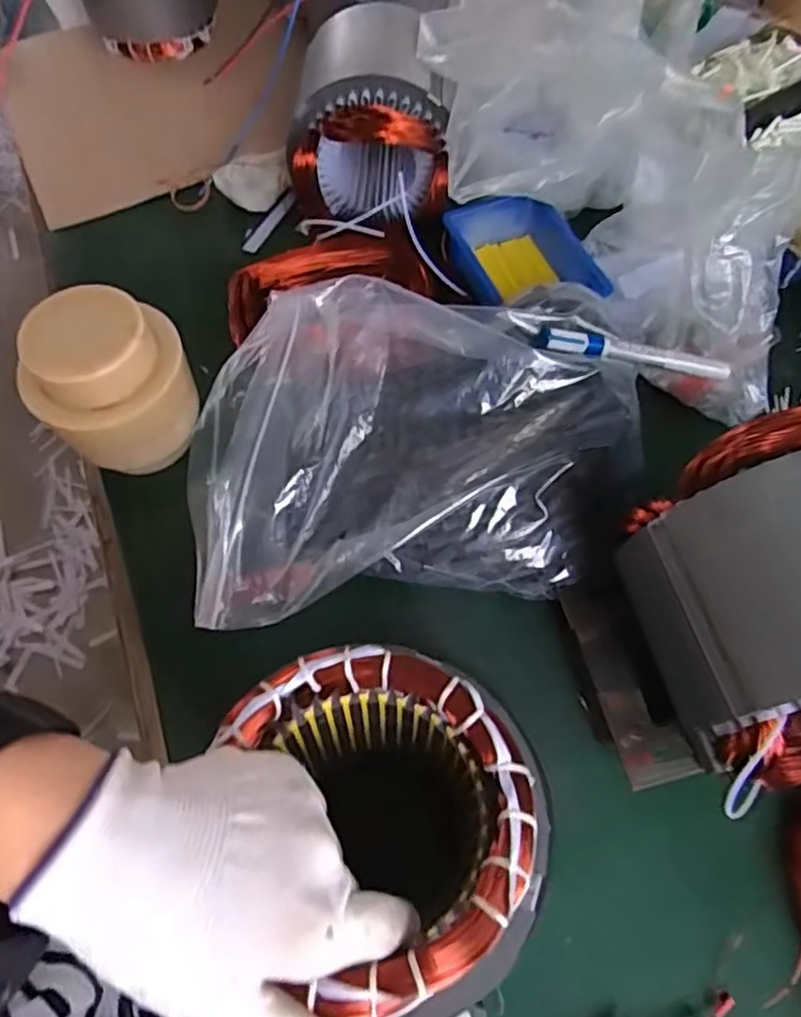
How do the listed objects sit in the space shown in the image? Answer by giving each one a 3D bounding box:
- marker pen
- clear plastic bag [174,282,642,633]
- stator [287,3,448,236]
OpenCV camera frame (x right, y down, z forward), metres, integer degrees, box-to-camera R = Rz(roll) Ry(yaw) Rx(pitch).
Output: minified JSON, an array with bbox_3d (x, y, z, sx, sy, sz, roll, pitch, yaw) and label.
[{"bbox_3d":[0.169,-0.110,0.480,0.141,0.011,0.019,7,64,-12],"label":"marker pen"},{"bbox_3d":[0.015,-0.051,0.455,0.299,0.088,0.218,-7,64,-1],"label":"clear plastic bag"},{"bbox_3d":[-0.036,-0.347,0.587,0.139,0.116,0.144,-8,64,-1],"label":"stator"}]

